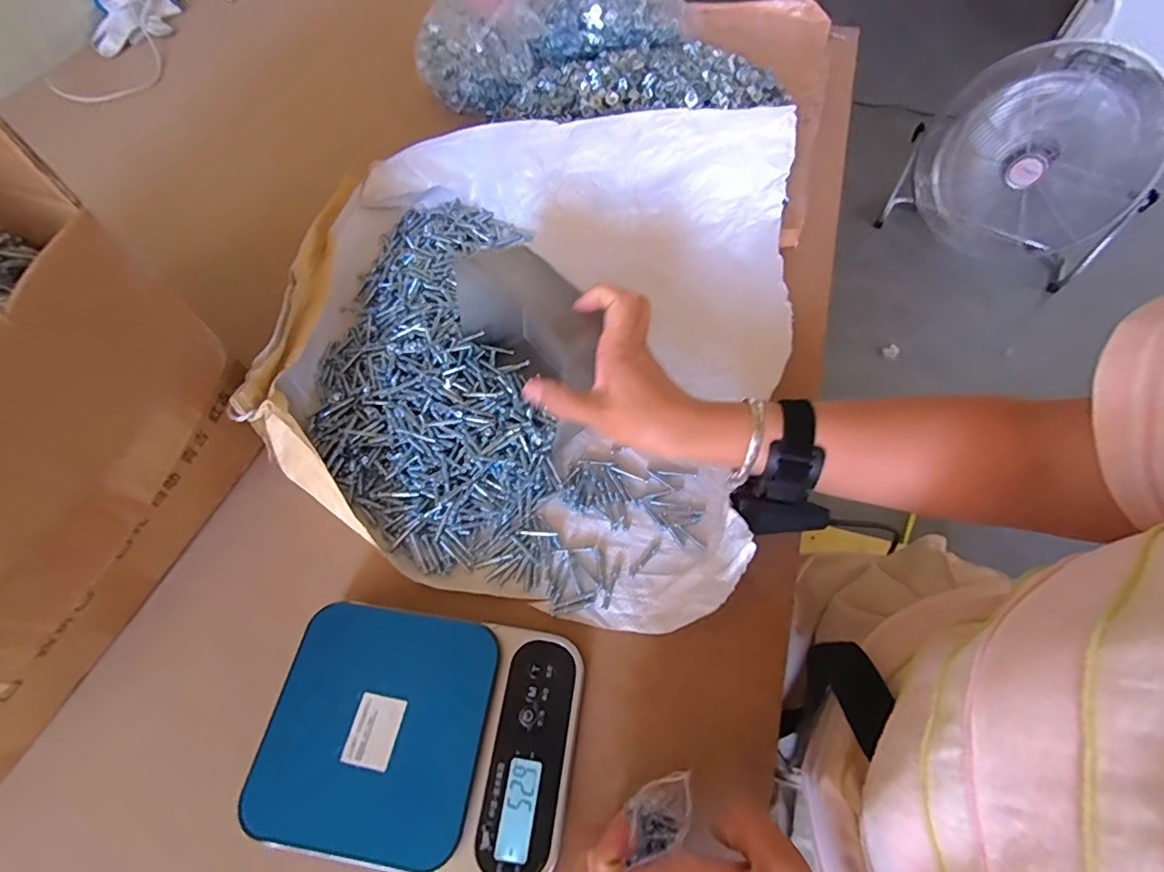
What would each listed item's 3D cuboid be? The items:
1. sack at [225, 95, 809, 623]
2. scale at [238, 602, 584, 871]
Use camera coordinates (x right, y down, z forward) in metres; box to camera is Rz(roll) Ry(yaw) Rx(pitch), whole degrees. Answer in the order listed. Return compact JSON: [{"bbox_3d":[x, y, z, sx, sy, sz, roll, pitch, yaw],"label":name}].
[{"bbox_3d":[-0.059,-0.109,0.481,0.478,0.112,0.466,11,62,8],"label":"sack"},{"bbox_3d":[-0.104,0.194,0.351,0.197,0.039,0.147,9,61,7],"label":"scale"}]

